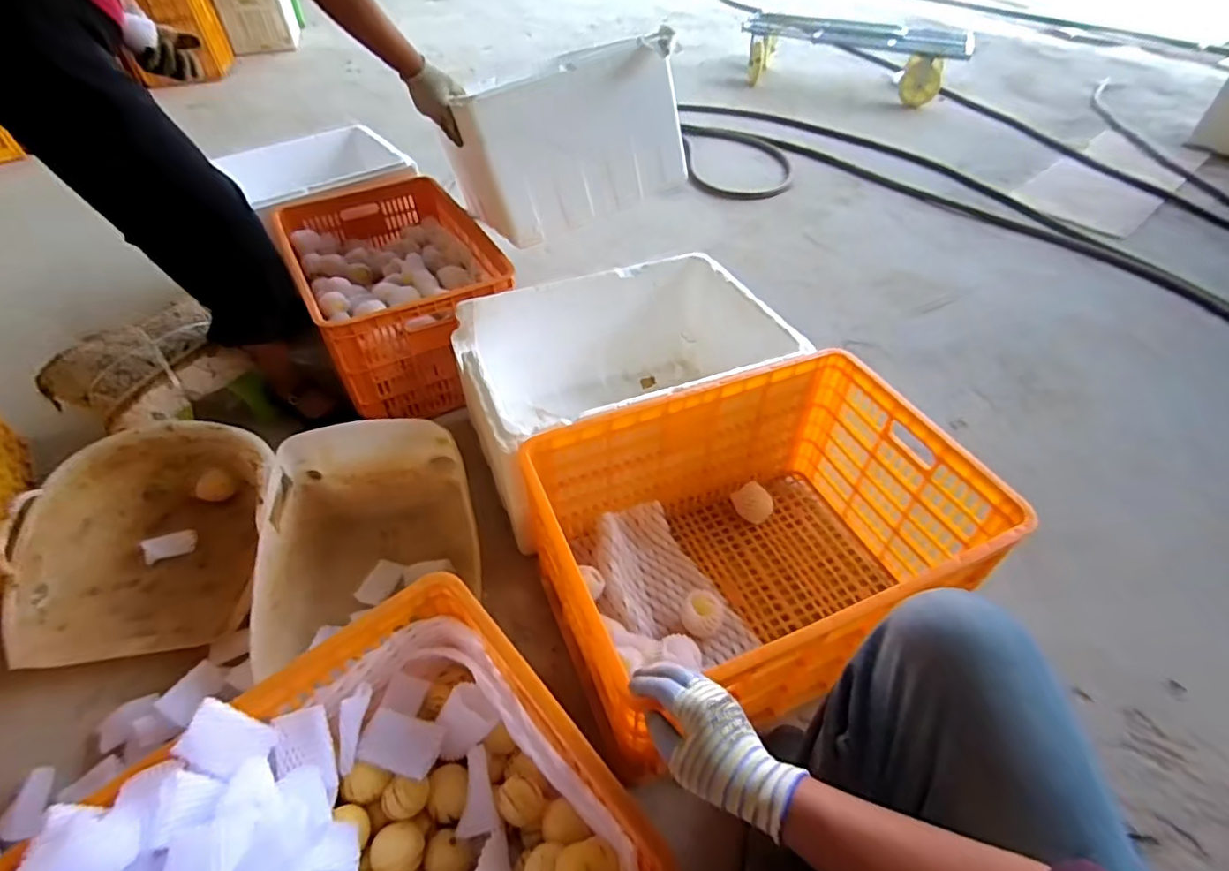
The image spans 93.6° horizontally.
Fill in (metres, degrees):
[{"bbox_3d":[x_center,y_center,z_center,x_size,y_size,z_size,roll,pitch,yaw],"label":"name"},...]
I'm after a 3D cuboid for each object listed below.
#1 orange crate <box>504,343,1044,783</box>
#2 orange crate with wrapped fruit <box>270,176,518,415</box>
[{"bbox_3d":[0.197,0.167,0.888,0.579,0.317,0.415,-17,49,-15],"label":"orange crate"},{"bbox_3d":[-0.520,-0.357,1.418,0.403,0.277,0.606,-23,51,-20],"label":"orange crate with wrapped fruit"}]

